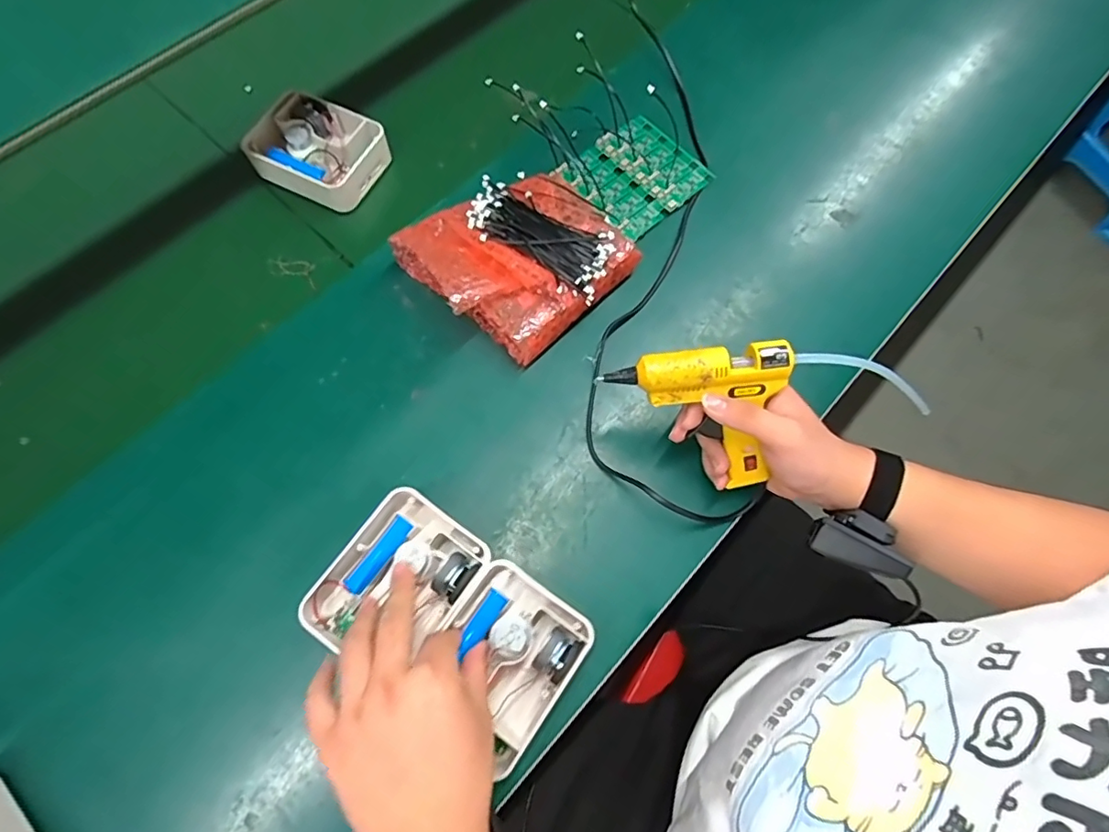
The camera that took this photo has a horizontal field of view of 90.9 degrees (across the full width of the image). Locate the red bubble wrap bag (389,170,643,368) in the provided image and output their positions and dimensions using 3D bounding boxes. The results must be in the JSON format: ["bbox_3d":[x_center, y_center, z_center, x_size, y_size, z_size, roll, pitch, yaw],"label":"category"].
[{"bbox_3d":[-0.036,-0.159,0.544,0.189,0.062,0.174,-41,76,-14],"label":"red bubble wrap bag"}]

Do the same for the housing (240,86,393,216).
[{"bbox_3d":[-0.259,-0.292,0.602,0.129,0.042,0.102,22,71,6],"label":"housing"}]

